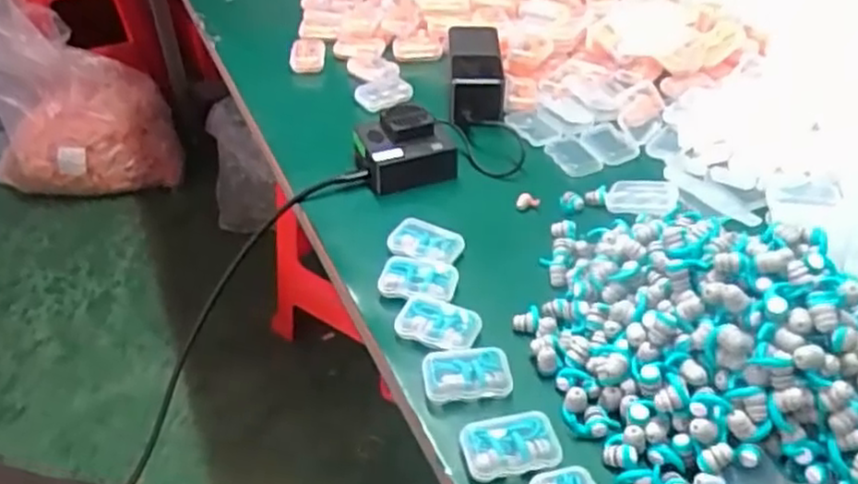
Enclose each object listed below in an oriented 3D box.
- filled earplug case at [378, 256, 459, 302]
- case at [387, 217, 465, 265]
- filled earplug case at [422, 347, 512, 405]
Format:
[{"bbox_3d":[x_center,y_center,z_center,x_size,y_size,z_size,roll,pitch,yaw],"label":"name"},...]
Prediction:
[{"bbox_3d":[-0.007,0.028,0.531,0.055,0.013,0.040,9,41,9],"label":"filled earplug case"},{"bbox_3d":[-0.001,0.002,0.565,0.056,0.014,0.043,17,43,19],"label":"case"},{"bbox_3d":[0.024,0.084,0.464,0.055,0.014,0.037,-2,40,-4],"label":"filled earplug case"}]

